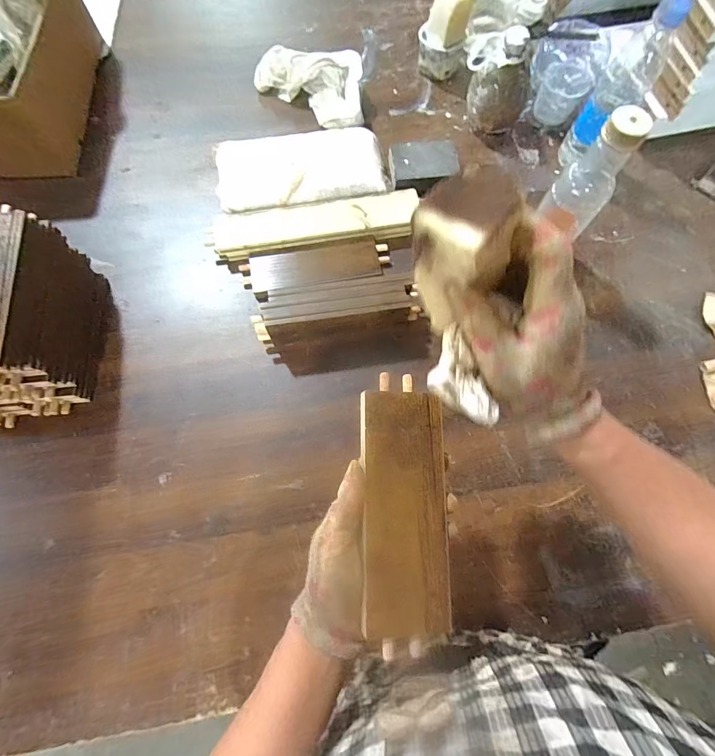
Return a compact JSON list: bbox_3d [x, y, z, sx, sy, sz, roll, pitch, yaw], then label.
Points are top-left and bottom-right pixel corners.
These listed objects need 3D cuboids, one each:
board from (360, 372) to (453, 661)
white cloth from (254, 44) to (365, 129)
[{"bbox_3d":[0.037,0.097,0.303,0.065,0.014,0.194,-1,78,-1],"label":"board"},{"bbox_3d":[-0.065,-0.475,0.633,0.206,0.056,0.099,36,76,9],"label":"white cloth"}]

